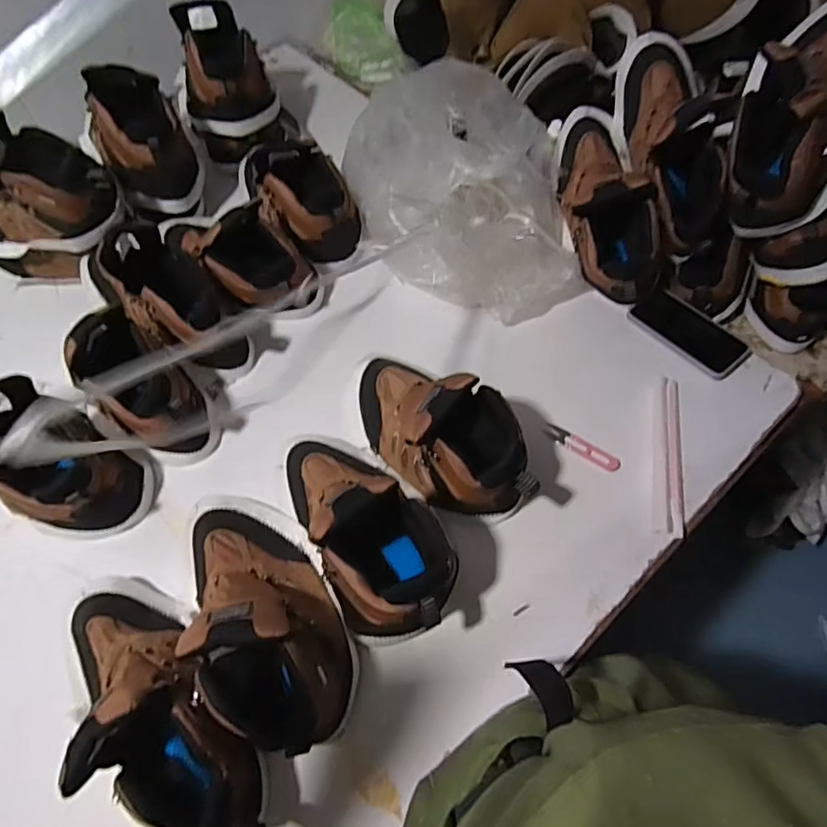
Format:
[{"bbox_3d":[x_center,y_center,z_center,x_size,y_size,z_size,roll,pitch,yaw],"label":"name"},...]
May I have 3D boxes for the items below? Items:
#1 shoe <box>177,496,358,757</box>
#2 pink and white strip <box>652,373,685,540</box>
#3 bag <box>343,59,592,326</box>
[{"bbox_3d":[-0.164,0.189,0.574,0.134,0.152,0.293,-31,65,-13],"label":"shoe"},{"bbox_3d":[0.323,0.049,0.708,0.039,0.012,0.214,10,63,8],"label":"pink and white strip"},{"bbox_3d":[0.066,-0.350,0.836,0.301,0.176,0.424,-12,63,-4],"label":"bag"}]

